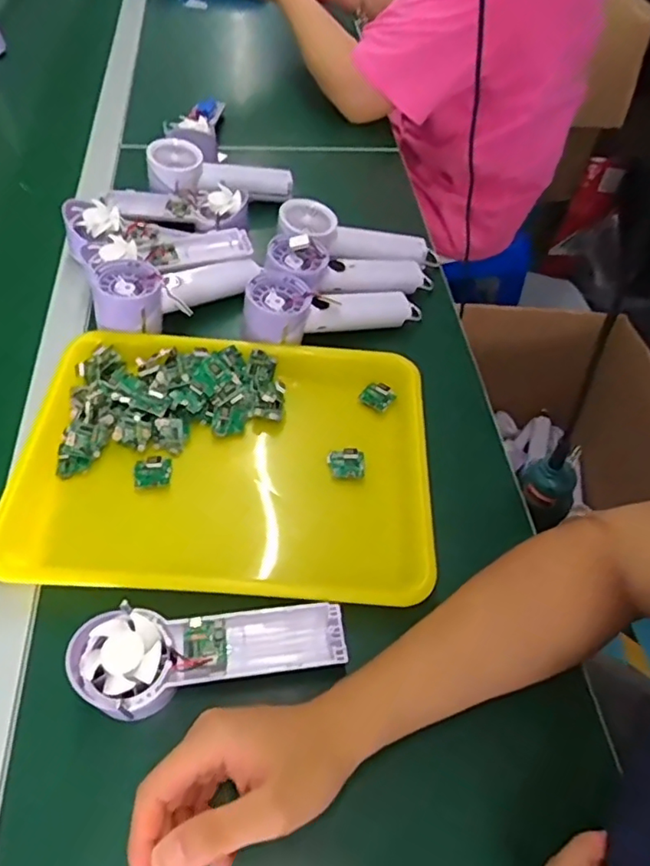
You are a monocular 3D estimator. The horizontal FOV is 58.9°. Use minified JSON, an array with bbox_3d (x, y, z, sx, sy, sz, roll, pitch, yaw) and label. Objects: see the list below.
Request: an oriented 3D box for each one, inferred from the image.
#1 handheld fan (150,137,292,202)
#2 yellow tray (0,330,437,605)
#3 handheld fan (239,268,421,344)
[{"bbox_3d":[-0.125,-0.309,0.706,0.176,0.048,0.072,1,53,-21],"label":"handheld fan"},{"bbox_3d":[-0.083,0.024,0.504,0.346,0.052,0.251,5,54,-2],"label":"yellow tray"},{"bbox_3d":[0.010,-0.129,0.599,0.196,0.045,0.070,-5,54,-26],"label":"handheld fan"}]

